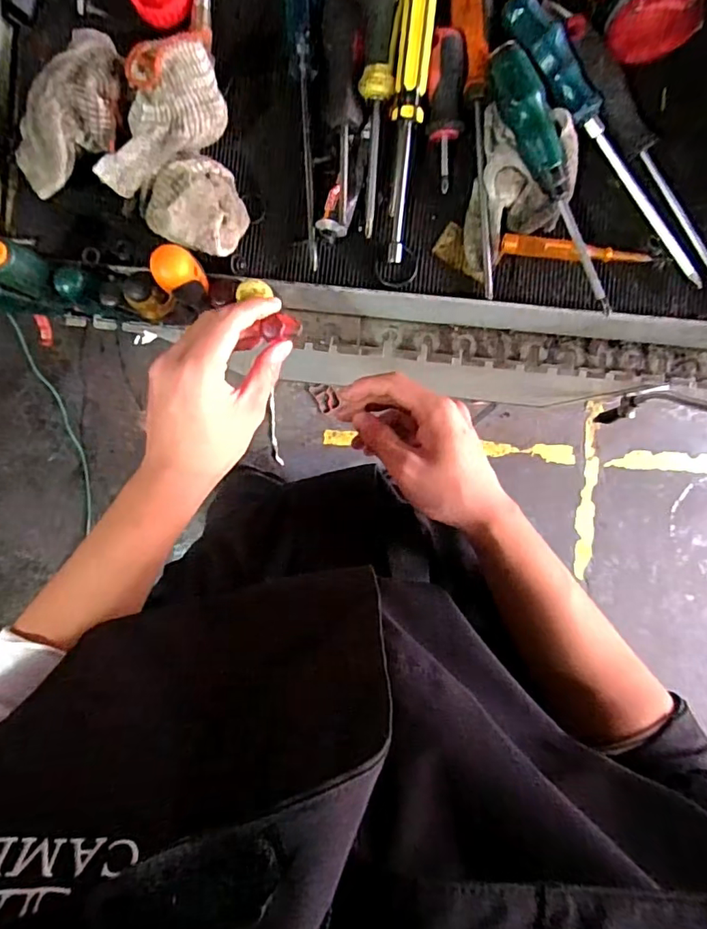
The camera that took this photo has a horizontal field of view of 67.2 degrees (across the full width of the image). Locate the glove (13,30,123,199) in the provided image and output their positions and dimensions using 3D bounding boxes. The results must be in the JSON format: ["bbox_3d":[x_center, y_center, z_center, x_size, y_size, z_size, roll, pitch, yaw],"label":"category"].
[{"bbox_3d":[-0.202,-0.250,0.379,0.067,0.048,0.113,36,93,0],"label":"glove"}]

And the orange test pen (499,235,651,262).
[{"bbox_3d":[0.170,-0.162,0.406,0.110,0.013,0.016,9,93,1],"label":"orange test pen"}]

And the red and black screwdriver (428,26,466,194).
[{"bbox_3d":[0.070,-0.265,0.400,0.026,0.018,0.102,0,111,2],"label":"red and black screwdriver"}]

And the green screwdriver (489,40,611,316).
[{"bbox_3d":[0.142,-0.202,0.381,0.031,0.028,0.191,-21,92,2],"label":"green screwdriver"}]

